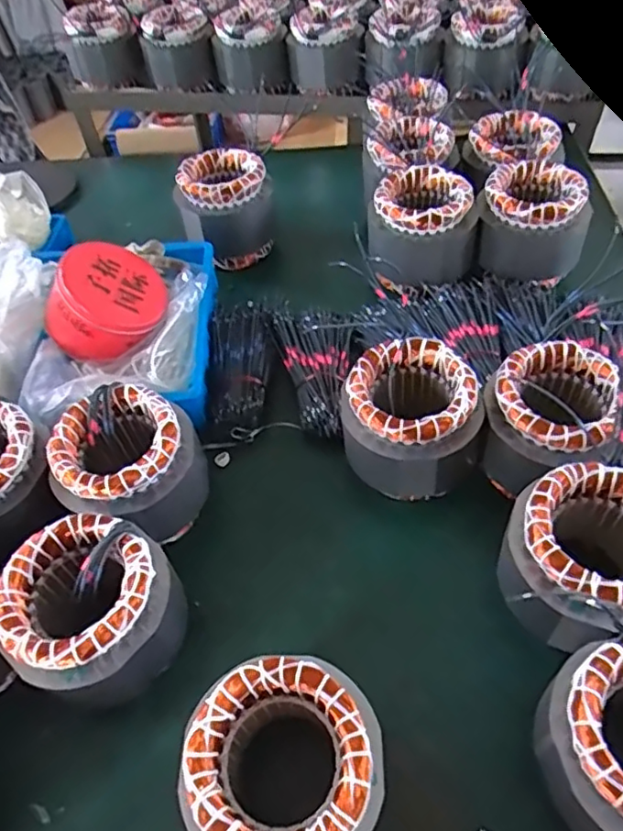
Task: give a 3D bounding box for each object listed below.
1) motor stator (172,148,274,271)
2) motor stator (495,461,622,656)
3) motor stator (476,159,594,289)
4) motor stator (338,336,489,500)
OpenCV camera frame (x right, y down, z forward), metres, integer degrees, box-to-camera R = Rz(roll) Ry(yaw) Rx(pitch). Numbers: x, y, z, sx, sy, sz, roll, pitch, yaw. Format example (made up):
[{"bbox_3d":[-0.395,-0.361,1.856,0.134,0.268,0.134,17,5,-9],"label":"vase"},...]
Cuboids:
[{"bbox_3d":[-0.133,-0.324,0.936,0.141,0.128,0.141,-12,52,-3],"label":"motor stator"},{"bbox_3d":[0.246,0.130,0.535,0.129,0.110,0.130,-3,52,4],"label":"motor stator"},{"bbox_3d":[0.312,-0.272,0.841,0.142,0.119,0.142,12,54,15],"label":"motor stator"},{"bbox_3d":[0.112,0.004,0.649,0.136,0.111,0.127,-3,52,4],"label":"motor stator"}]

